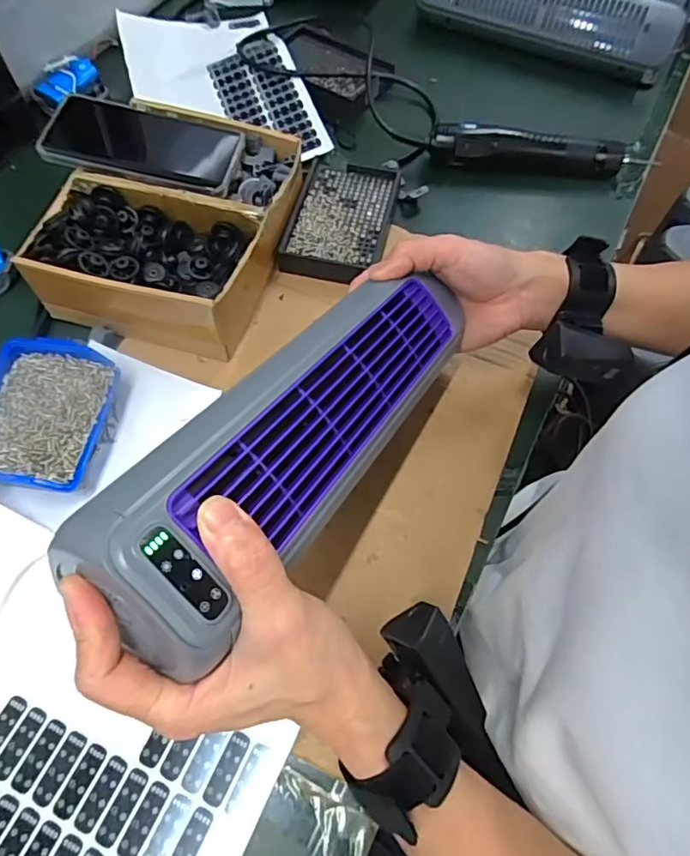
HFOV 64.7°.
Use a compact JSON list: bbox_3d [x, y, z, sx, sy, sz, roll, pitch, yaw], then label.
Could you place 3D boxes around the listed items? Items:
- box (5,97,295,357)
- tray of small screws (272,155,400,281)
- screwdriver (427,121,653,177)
[{"bbox_3d":[-0.144,-0.176,0.468,0.176,0.061,0.208,16,63,6],"label":"box"},{"bbox_3d":[-0.002,-0.205,0.527,0.091,0.023,0.154,11,63,4],"label":"tray of small screws"},{"bbox_3d":[0.200,-0.282,0.563,0.221,0.038,0.029,4,62,0],"label":"screwdriver"}]

